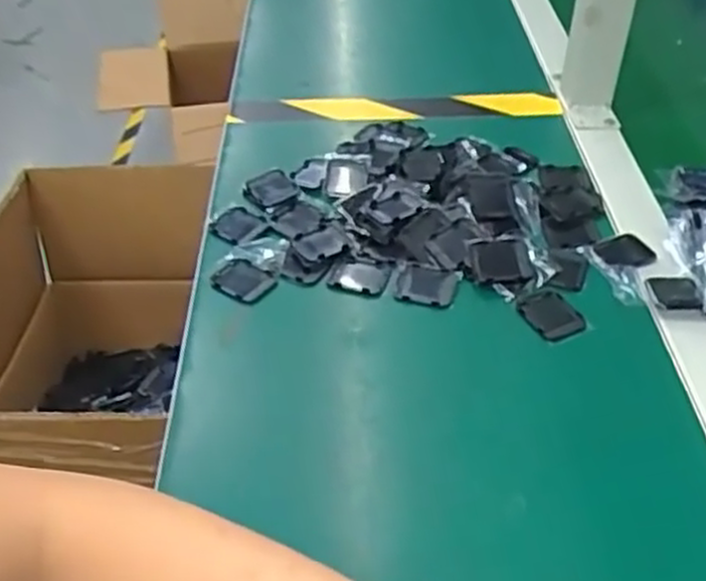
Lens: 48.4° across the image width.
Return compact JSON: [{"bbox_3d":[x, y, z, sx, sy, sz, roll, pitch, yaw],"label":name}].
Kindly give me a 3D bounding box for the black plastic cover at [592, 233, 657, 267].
[{"bbox_3d":[0.189,-0.026,0.548,0.037,0.004,0.032,-11,43,-11],"label":"black plastic cover"}]

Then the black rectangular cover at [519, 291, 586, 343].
[{"bbox_3d":[0.128,0.016,0.506,0.033,0.004,0.041,-17,44,-18],"label":"black rectangular cover"}]

